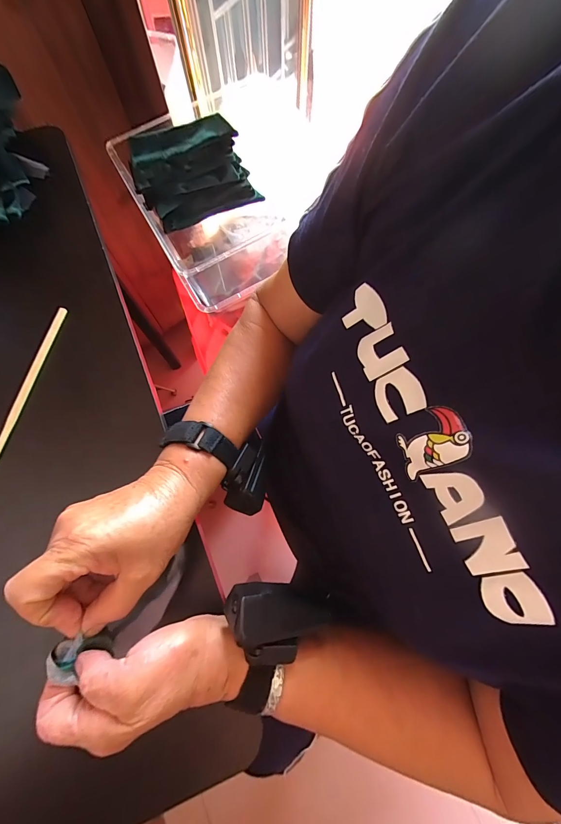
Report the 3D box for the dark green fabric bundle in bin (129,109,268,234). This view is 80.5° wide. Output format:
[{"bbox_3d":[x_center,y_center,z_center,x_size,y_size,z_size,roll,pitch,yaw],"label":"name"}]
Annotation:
[{"bbox_3d":[-0.157,-0.440,0.615,0.213,0.127,0.068,-23,74,-6],"label":"dark green fabric bundle in bin"}]

